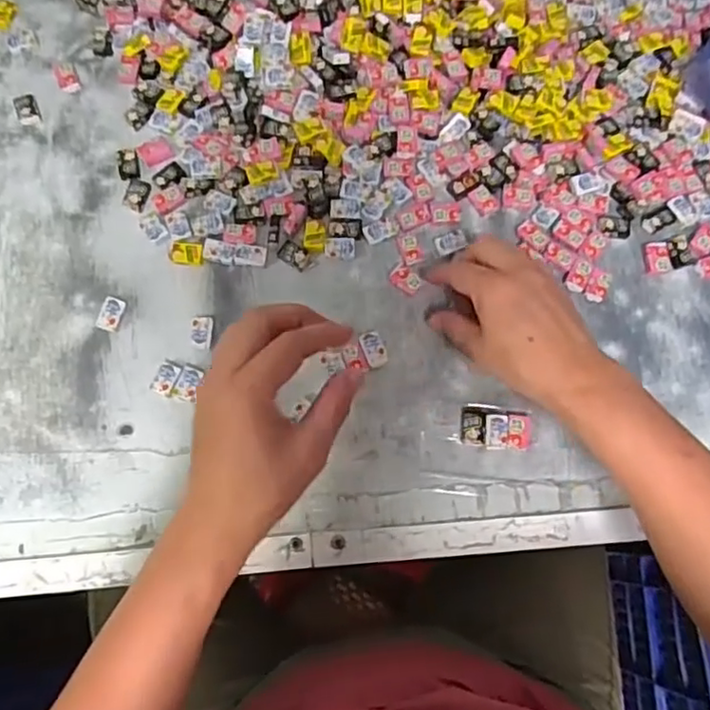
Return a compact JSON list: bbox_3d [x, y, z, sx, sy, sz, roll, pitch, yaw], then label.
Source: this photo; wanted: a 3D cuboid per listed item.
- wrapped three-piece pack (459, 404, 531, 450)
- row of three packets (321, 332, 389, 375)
[{"bbox_3d":[0.110,0.057,0.495,0.055,0.011,0.033,6,75,0],"label":"wrapped three-piece pack"},{"bbox_3d":[0.000,0.000,0.501,0.050,0.007,0.028,-16,76,-6],"label":"row of three packets"}]

